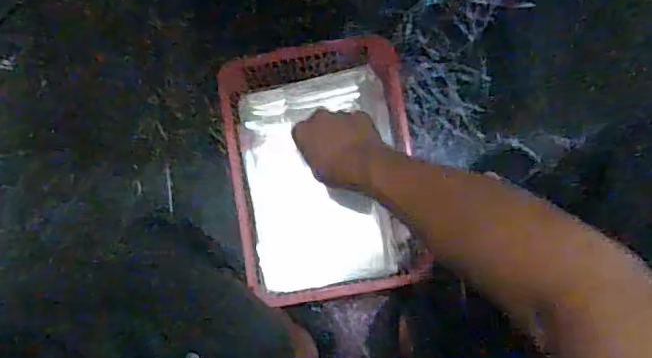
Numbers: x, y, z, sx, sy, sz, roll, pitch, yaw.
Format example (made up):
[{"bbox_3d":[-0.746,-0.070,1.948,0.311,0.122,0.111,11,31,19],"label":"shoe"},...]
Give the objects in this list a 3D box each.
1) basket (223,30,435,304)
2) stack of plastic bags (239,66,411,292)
[{"bbox_3d":[-0.001,-0.013,0.658,0.204,0.060,0.288,-9,83,3],"label":"basket"},{"bbox_3d":[-0.004,-0.001,0.646,0.164,0.028,0.233,-9,83,3],"label":"stack of plastic bags"}]

